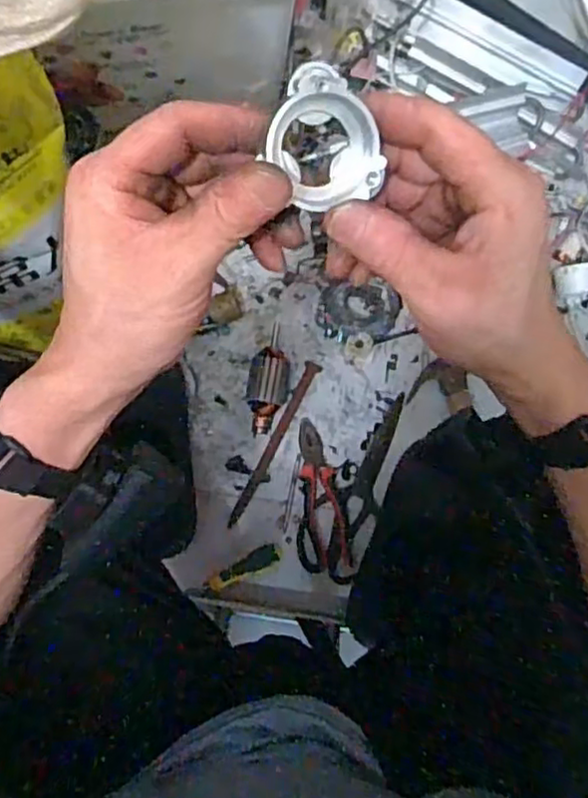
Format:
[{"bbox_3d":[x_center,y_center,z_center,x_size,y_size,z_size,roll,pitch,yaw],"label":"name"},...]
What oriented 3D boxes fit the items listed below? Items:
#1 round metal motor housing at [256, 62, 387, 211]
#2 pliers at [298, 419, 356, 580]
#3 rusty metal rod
[{"bbox_3d":[0.010,-0.102,0.266,0.039,0.019,0.050,-36,117,-2],"label":"round metal motor housing"},{"bbox_3d":[0.030,0.139,0.897,0.067,0.016,0.215,-10,85,-3],"label":"pliers"},{"bbox_3d":[-0.028,0.059,0.905,0.020,0.010,0.245,29,85,1],"label":"rusty metal rod"}]

